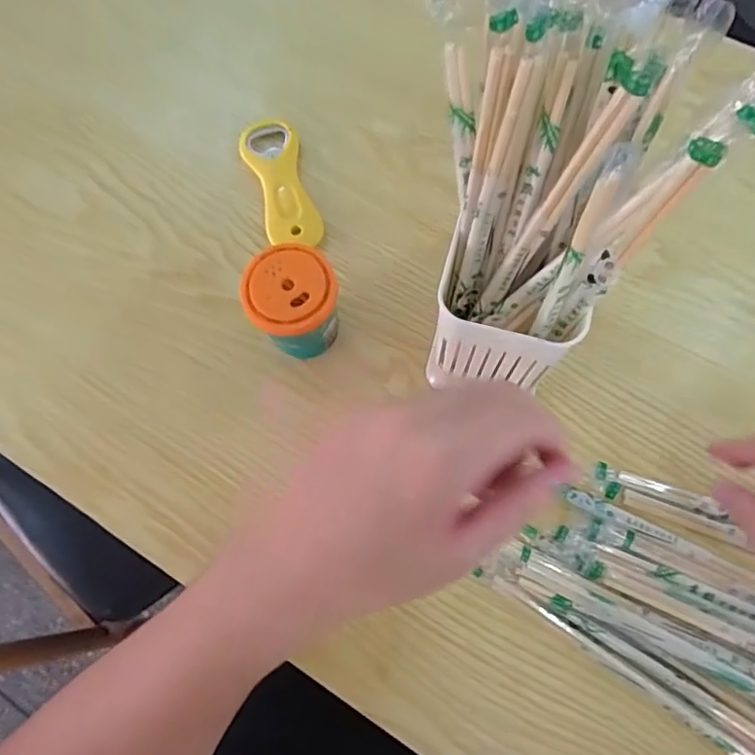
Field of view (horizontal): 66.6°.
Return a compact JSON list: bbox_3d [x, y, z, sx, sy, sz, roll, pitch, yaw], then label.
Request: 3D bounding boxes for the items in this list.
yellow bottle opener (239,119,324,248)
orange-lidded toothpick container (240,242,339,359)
[{"bbox_3d":[-0.077,-0.153,0.458,0.045,0.017,0.116,-16,72,-4],"label":"yellow bottle opener"},{"bbox_3d":[-0.055,-0.046,0.389,0.059,0.071,0.060,-8,71,-2],"label":"orange-lidded toothpick container"}]

